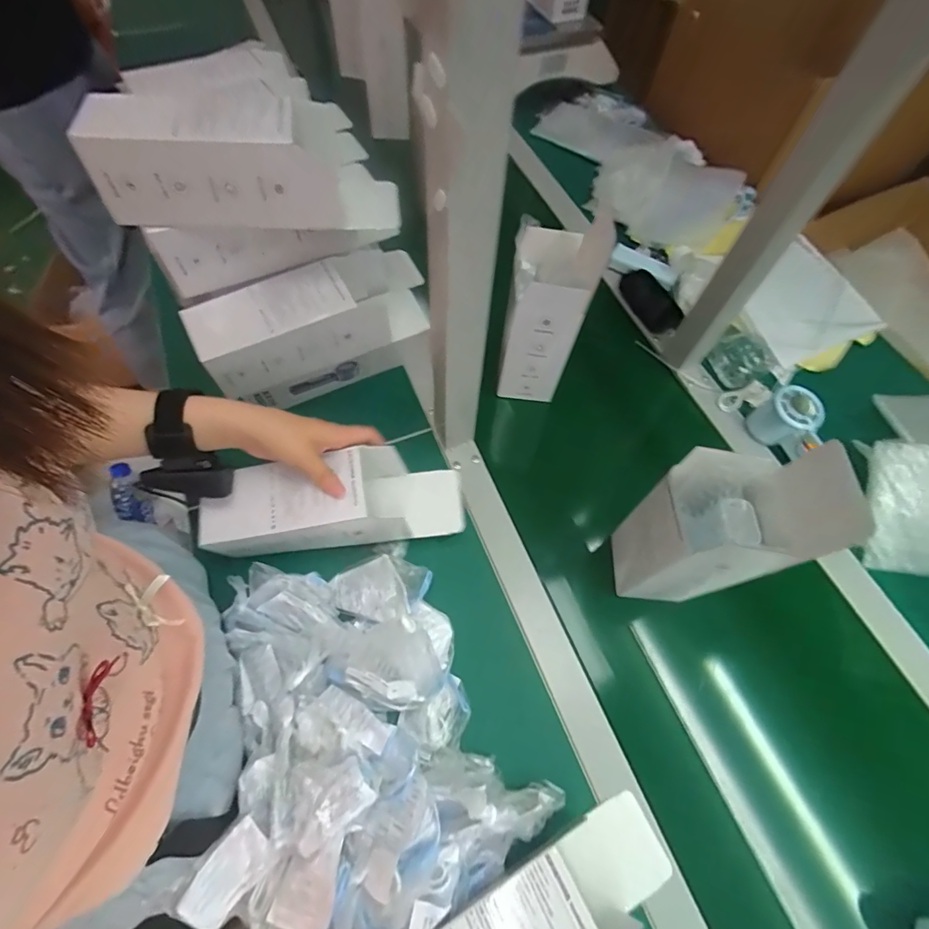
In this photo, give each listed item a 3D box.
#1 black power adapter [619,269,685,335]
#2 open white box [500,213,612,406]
[{"bbox_3d":[0.277,-0.242,0.676,0.050,0.022,0.120,-40,67,27],"label":"black power adapter"},{"bbox_3d":[0.090,-0.168,0.540,0.074,0.185,0.096,9,64,3],"label":"open white box"}]

